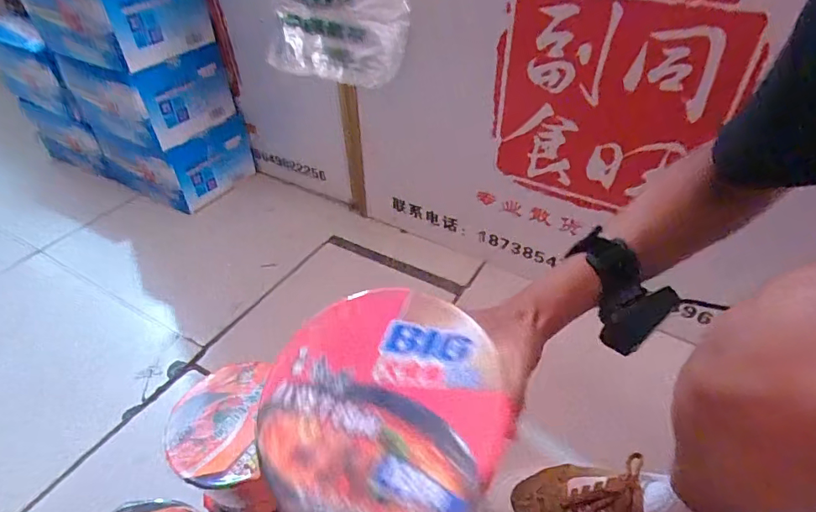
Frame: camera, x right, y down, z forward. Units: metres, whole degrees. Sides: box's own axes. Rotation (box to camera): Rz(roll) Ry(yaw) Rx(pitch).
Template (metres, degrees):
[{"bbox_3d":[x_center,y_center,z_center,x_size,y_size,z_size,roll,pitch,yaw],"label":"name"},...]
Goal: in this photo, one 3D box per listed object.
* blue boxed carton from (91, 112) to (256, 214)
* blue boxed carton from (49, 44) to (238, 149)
[{"bbox_3d":[-0.539,-0.246,1.160,0.273,0.154,0.226,23,48,25],"label":"blue boxed carton"},{"bbox_3d":[-0.558,-0.364,1.052,0.257,0.155,0.212,19,47,21],"label":"blue boxed carton"}]

